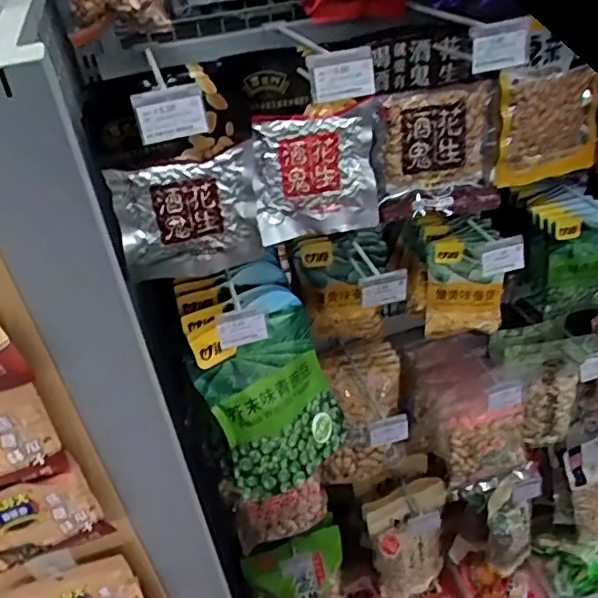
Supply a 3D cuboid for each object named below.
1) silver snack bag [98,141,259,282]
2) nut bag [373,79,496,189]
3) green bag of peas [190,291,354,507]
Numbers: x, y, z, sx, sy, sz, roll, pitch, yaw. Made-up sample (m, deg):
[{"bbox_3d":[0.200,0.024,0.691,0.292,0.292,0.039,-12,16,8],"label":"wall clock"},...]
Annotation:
[{"bbox_3d":[-0.124,-0.094,0.666,0.163,0.141,0.046,-16,39,-12],"label":"silver snack bag"},{"bbox_3d":[0.175,-0.204,0.739,0.157,0.122,0.028,-5,38,1],"label":"nut bag"},{"bbox_3d":[-0.037,0.124,0.752,0.170,0.238,0.045,-25,11,-29],"label":"green bag of peas"}]

